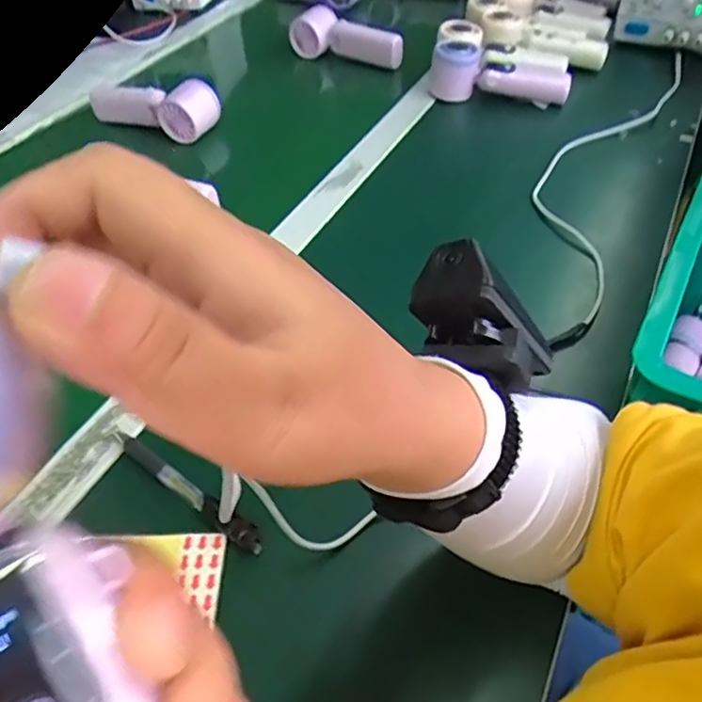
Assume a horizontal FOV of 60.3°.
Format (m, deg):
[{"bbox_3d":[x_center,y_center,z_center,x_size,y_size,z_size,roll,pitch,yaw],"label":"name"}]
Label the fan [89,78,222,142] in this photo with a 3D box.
[{"bbox_3d":[-0.249,-0.304,0.743,0.178,0.059,0.053,17,50,18],"label":"fan"}]

